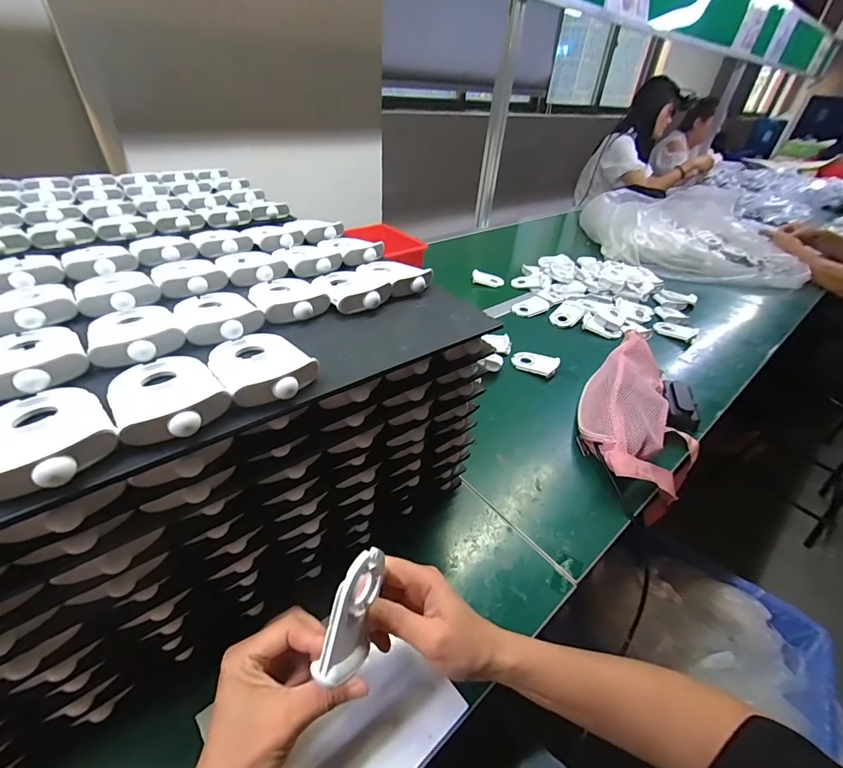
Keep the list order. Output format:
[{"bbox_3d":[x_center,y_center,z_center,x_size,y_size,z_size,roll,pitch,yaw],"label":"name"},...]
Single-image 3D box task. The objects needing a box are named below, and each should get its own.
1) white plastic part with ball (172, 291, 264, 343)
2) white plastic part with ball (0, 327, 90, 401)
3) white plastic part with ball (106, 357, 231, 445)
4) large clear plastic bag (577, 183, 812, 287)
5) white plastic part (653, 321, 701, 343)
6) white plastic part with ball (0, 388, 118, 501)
[{"bbox_3d":[-0.171,-0.062,0.324,0.057,0.012,0.086,-23,46,-30],"label":"white plastic part with ball"},{"bbox_3d":[-0.267,-0.021,0.261,0.057,0.013,0.088,-29,49,-35],"label":"white plastic part with ball"},{"bbox_3d":[-0.160,0.004,0.242,0.058,0.013,0.090,-28,49,-34],"label":"white plastic part with ball"},{"bbox_3d":[0.816,-0.505,1.243,0.479,0.146,0.662,4,39,-1],"label":"large clear plastic bag"},{"bbox_3d":[0.570,-0.123,0.877,0.045,0.023,0.099,-10,26,-18],"label":"white plastic part"},{"bbox_3d":[-0.207,0.025,0.210,0.089,0.017,0.056,33,47,31],"label":"white plastic part with ball"}]

